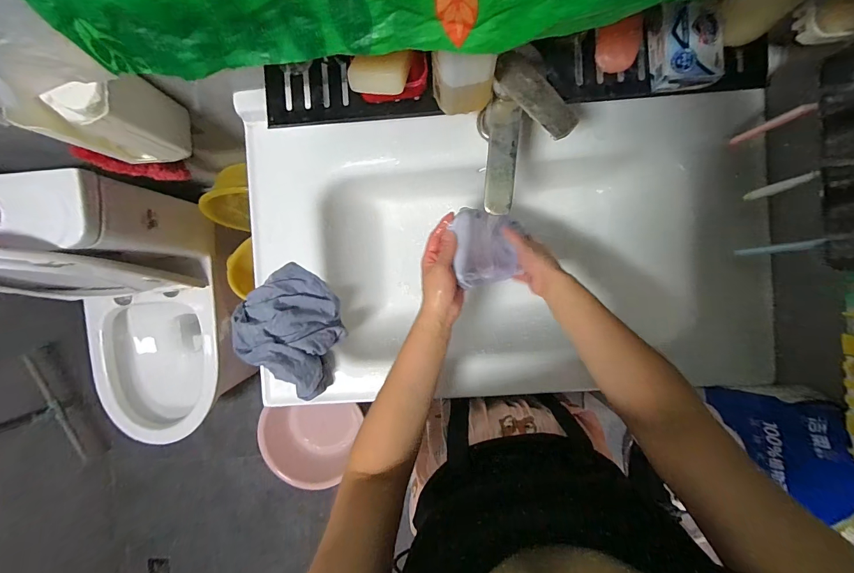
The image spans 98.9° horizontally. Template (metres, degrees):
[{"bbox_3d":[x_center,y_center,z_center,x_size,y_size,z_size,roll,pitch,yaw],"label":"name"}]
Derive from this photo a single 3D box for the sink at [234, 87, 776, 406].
[{"bbox_3d":[0.122,-0.075,0.674,0.805,0.209,0.483,-3,92,3],"label":"sink"}]

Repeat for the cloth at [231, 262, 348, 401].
[{"bbox_3d":[-0.212,0.067,0.591,0.188,0.058,0.167,33,60,-3],"label":"cloth"}]

